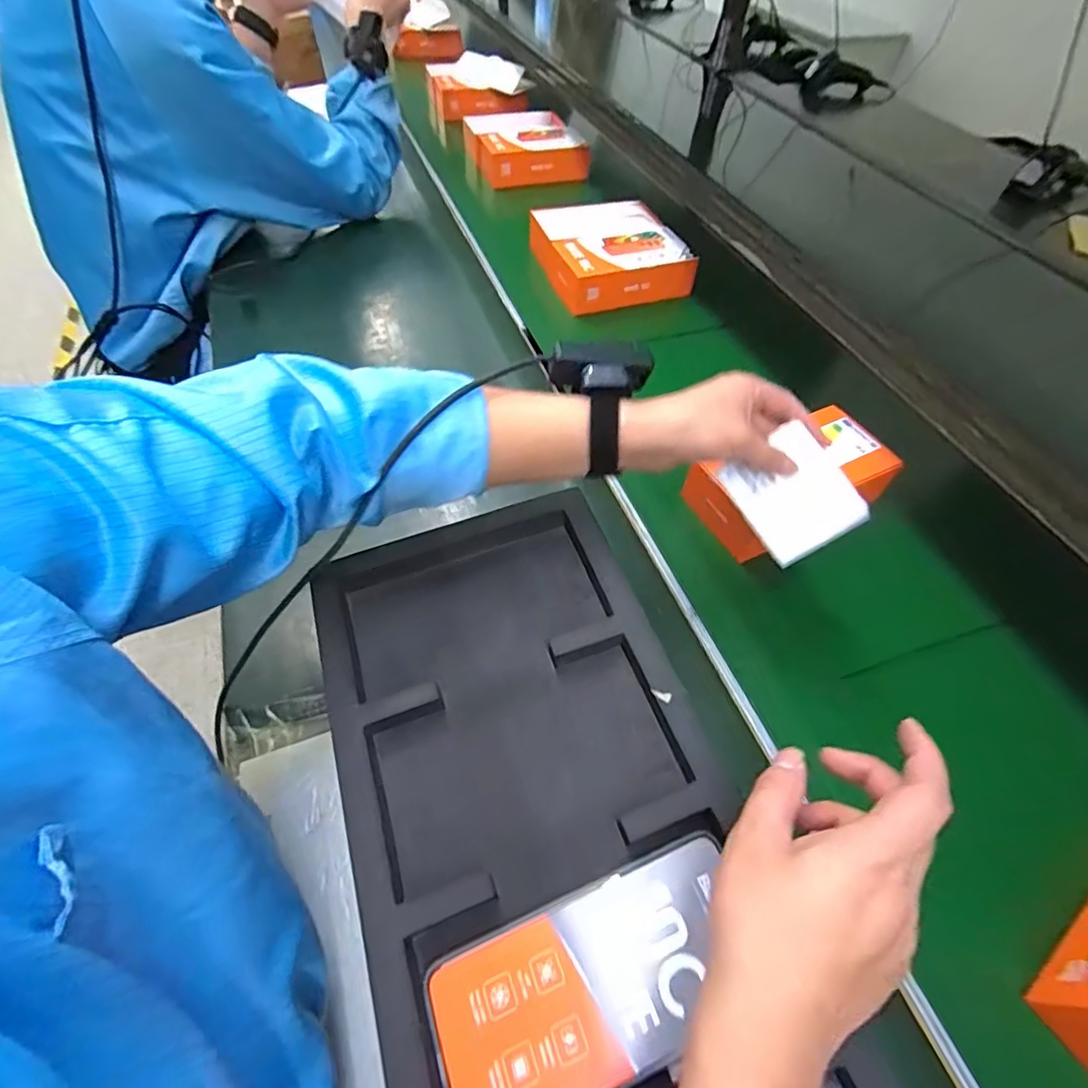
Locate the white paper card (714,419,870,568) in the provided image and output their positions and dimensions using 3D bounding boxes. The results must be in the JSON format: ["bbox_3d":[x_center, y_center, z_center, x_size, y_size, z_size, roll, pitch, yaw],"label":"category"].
[{"bbox_3d":[0.180,-0.035,0.401,0.077,0.008,0.084,-29,71,-2],"label":"white paper card"}]

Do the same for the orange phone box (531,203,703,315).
[{"bbox_3d":[0.092,-0.438,0.828,0.204,0.060,0.208,-12,55,-14],"label":"orange phone box"}]

